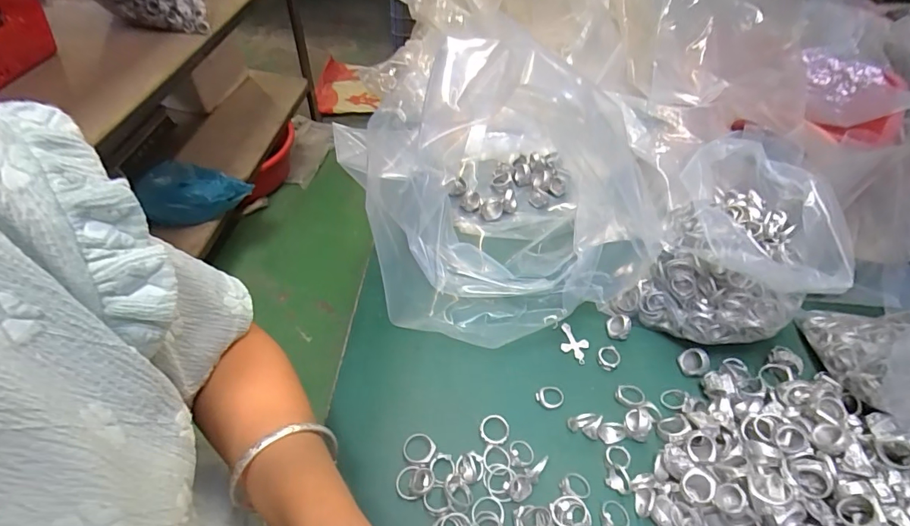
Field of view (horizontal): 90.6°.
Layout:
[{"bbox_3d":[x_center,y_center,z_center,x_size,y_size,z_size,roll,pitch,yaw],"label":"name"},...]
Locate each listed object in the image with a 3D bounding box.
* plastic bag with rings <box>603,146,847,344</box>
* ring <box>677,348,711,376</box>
[{"bbox_3d":[0.269,-0.011,0.437,0.148,0.148,0.156,37,57,24],"label":"plastic bag with rings"},{"bbox_3d":[0.234,0.097,0.442,0.006,0.029,0.025,19,38,-47],"label":"ring"}]

